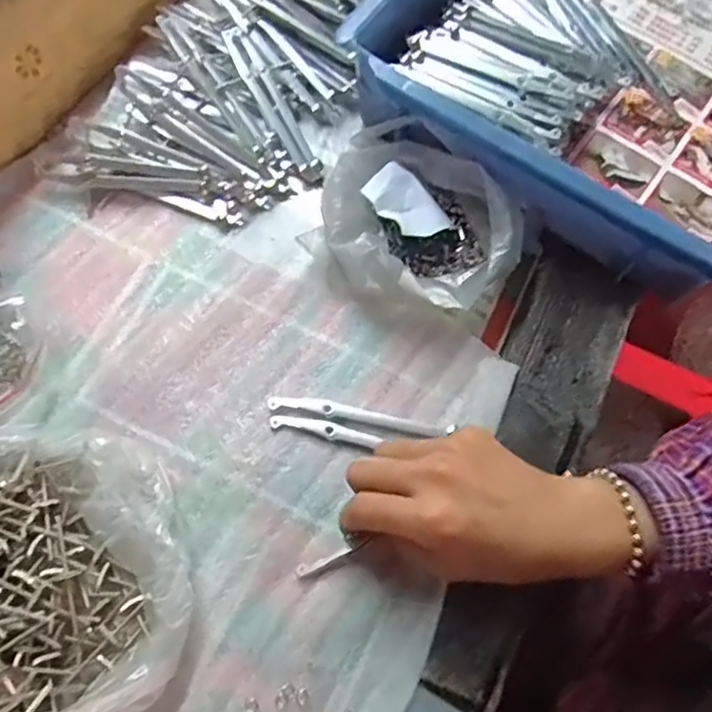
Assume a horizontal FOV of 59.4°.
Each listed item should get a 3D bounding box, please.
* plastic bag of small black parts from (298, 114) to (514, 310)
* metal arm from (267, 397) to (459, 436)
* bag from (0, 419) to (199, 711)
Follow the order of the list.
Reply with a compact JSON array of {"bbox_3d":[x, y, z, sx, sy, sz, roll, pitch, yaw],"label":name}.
[{"bbox_3d":[0.029,-0.086,0.410,0.143,0.052,0.106,43,74,12],"label":"plastic bag of small black parts"},{"bbox_3d":[-0.001,0.036,0.387,0.106,0.006,0.010,10,70,1],"label":"metal arm"},{"bbox_3d":[-0.188,0.128,0.325,0.198,0.045,0.165,-29,74,-12],"label":"bag"}]

